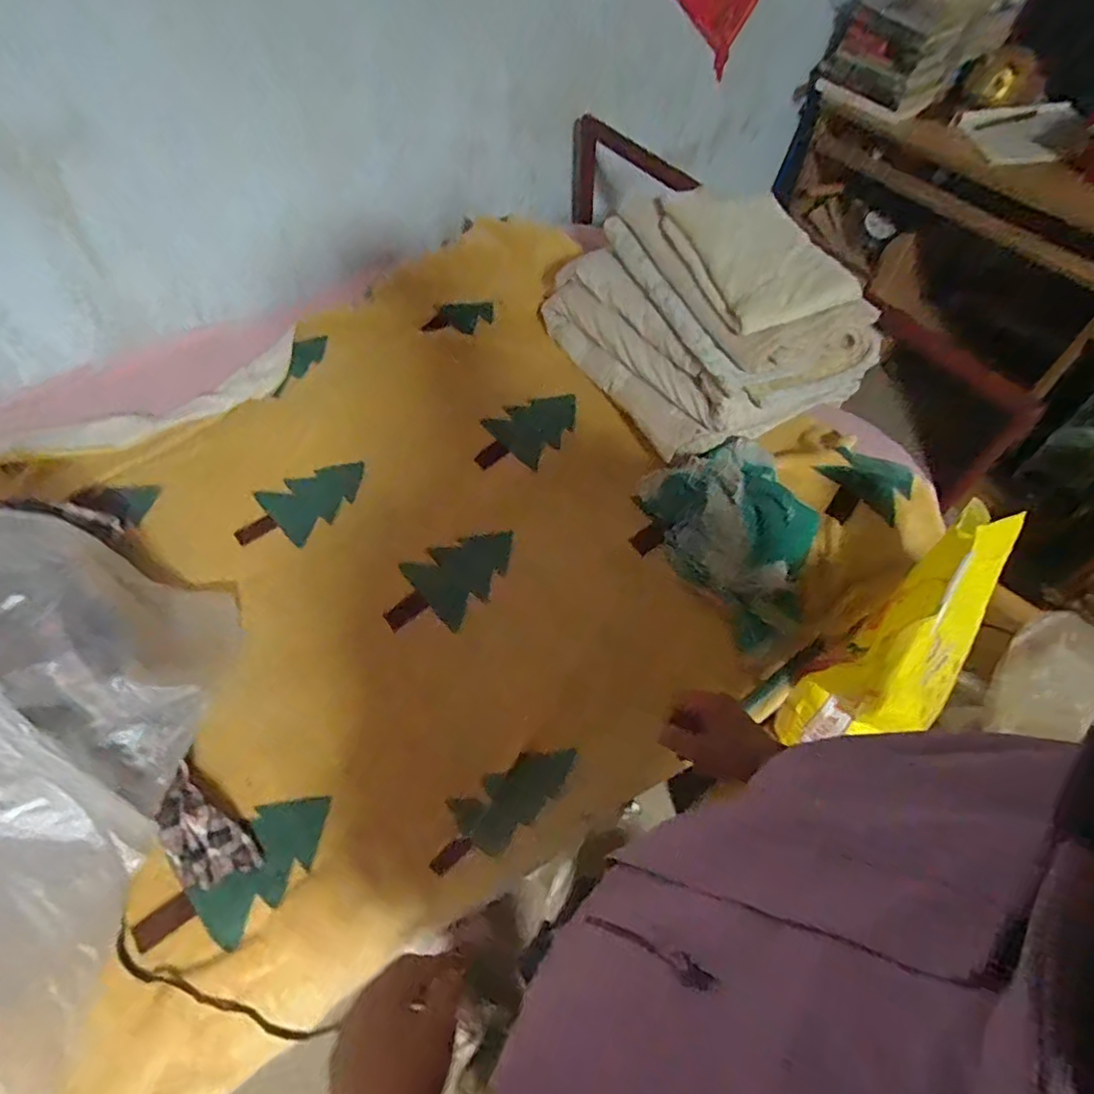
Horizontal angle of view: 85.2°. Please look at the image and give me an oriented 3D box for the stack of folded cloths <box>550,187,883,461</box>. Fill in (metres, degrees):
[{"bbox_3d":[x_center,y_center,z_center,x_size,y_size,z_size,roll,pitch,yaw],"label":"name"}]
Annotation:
[{"bbox_3d":[0.207,-0.359,0.897,0.252,0.234,0.464,-28,61,-18],"label":"stack of folded cloths"}]

